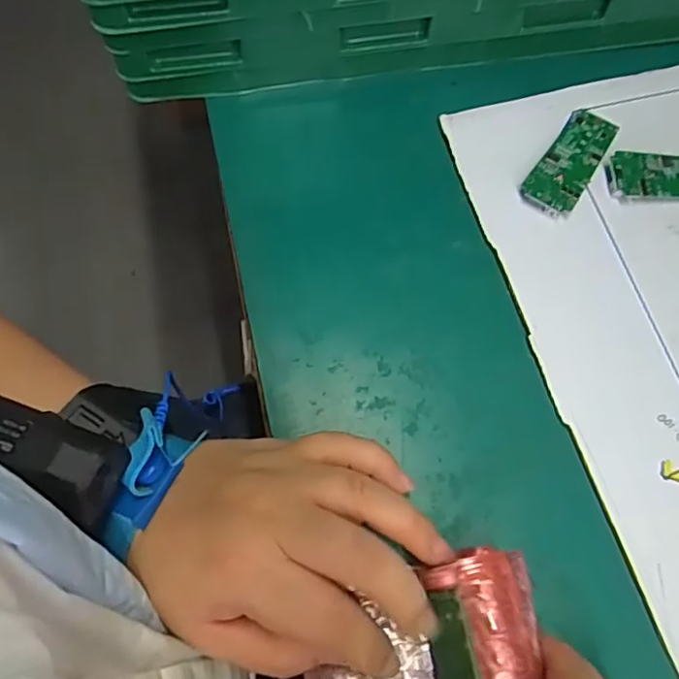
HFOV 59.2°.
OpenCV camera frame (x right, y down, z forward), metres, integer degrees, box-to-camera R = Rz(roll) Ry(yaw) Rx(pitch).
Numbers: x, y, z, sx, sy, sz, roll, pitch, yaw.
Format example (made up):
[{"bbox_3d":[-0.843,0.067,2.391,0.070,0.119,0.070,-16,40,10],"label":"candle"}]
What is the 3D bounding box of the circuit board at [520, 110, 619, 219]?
[{"bbox_3d":[0.123,-0.095,0.318,0.028,0.007,0.072,33,71,11],"label":"circuit board"}]

